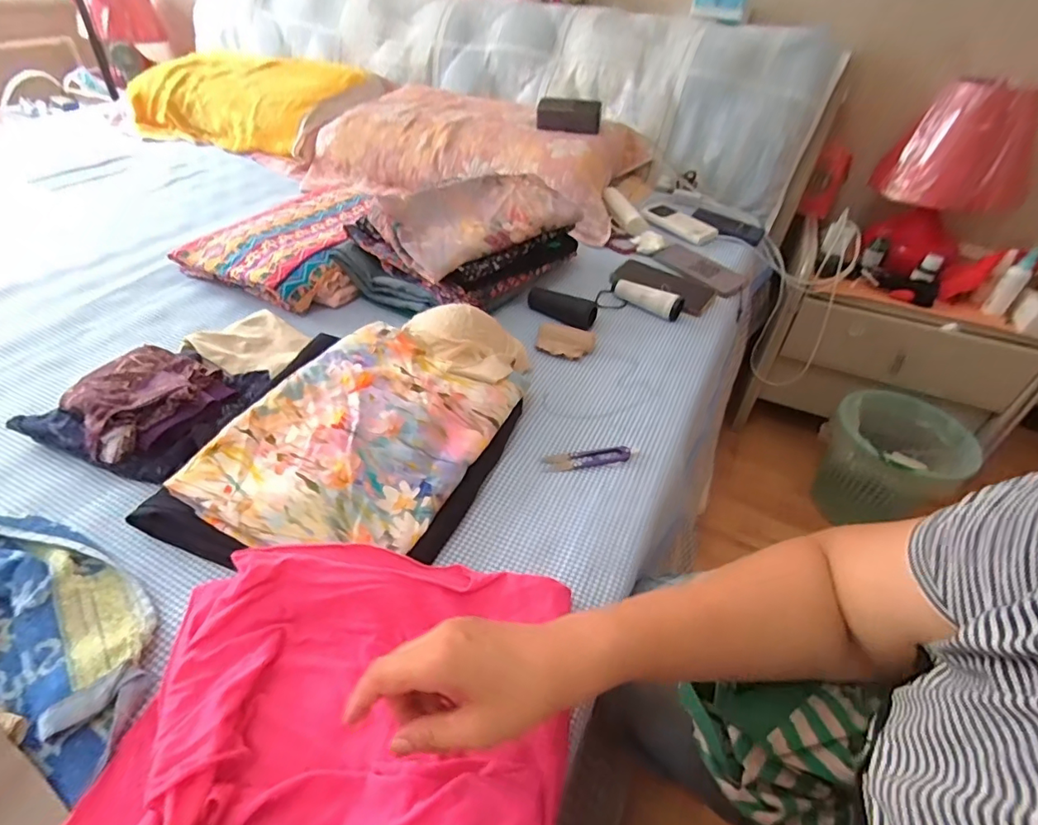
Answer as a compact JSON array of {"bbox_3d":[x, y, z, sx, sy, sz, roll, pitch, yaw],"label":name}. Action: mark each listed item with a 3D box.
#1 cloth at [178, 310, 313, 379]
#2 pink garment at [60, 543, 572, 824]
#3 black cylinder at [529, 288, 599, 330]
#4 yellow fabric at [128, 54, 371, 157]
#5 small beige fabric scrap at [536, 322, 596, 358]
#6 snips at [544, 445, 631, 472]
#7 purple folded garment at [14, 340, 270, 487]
[{"bbox_3d":[-0.328,-0.082,0.639,0.121,0.029,0.107,23,44,18],"label":"cloth"},{"bbox_3d":[-0.121,0.228,0.311,0.287,0.043,0.320,10,41,3],"label":"pink garment"},{"bbox_3d":[0.064,-0.160,0.760,0.103,0.036,0.031,23,44,18],"label":"black cylinder"},{"bbox_3d":[-0.684,-0.780,1.287,0.551,0.185,0.327,18,43,13],"label":"yellow fabric"},{"bbox_3d":[0.065,-0.100,0.703,0.079,0.034,0.041,4,41,-3],"label":"small beige fabric scrap"},{"bbox_3d":[0.075,0.050,0.566,0.099,0.009,0.022,-5,43,-13],"label":"snips"},{"bbox_3d":[-0.386,-0.015,0.536,0.180,0.051,0.167,15,42,10],"label":"purple folded garment"}]

